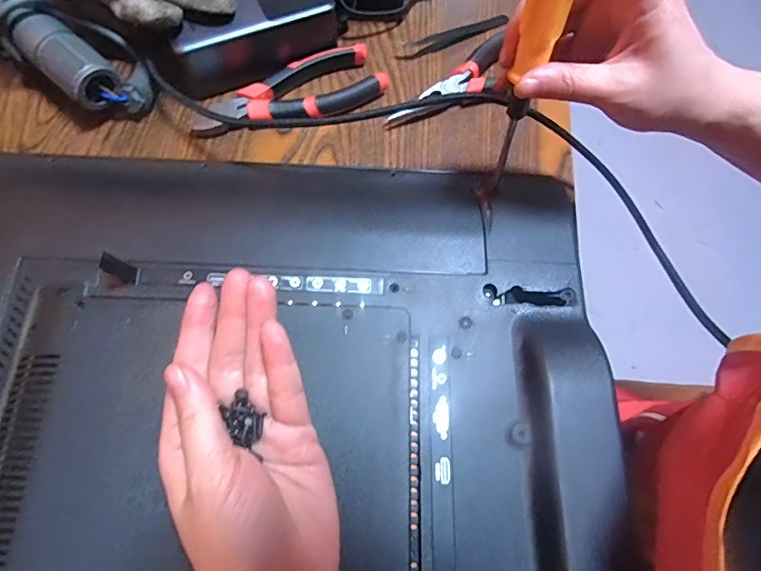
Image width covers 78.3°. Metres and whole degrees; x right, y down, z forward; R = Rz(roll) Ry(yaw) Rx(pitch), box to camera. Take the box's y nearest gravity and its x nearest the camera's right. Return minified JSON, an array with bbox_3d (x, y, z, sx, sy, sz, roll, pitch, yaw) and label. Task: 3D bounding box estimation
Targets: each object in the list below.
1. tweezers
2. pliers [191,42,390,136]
[{"bbox_3d":[0.065,-0.226,0.425,0.106,0.010,0.015,-18,71,-8],"label":"tweezers"},{"bbox_3d":[-0.075,-0.155,0.384,0.154,0.020,0.055,-25,72,-11],"label":"pliers"}]

